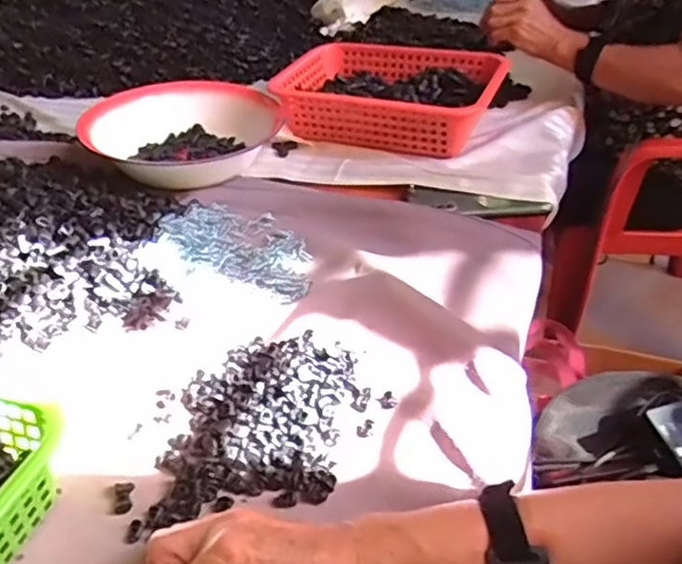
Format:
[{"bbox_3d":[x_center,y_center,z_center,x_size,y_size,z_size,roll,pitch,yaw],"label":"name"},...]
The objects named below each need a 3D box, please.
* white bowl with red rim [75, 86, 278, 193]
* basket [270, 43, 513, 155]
[{"bbox_3d":[-0.208,-0.213,0.857,0.203,0.071,0.205,12,40,21],"label":"white bowl with red rim"},{"bbox_3d":[0.058,-0.280,0.934,0.323,0.074,0.254,9,40,19],"label":"basket"}]

